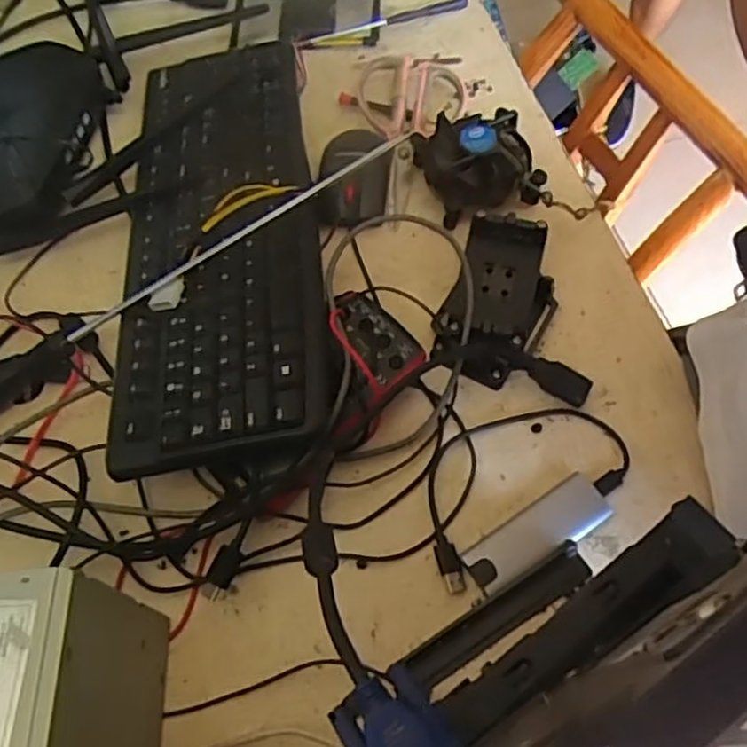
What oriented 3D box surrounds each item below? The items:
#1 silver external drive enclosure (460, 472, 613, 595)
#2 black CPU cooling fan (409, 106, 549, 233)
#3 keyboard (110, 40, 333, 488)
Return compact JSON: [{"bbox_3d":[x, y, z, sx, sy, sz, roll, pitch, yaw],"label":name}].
[{"bbox_3d":[0.110,0.108,0.475,0.105,0.011,0.036,-30,65,-14],"label":"silver external drive enclosure"},{"bbox_3d":[0.090,-0.177,0.597,0.091,0.052,0.092,-15,62,-6],"label":"black CPU cooling fan"},{"bbox_3d":[-0.126,-0.122,0.540,0.154,0.034,0.399,-11,59,0],"label":"keyboard"}]

